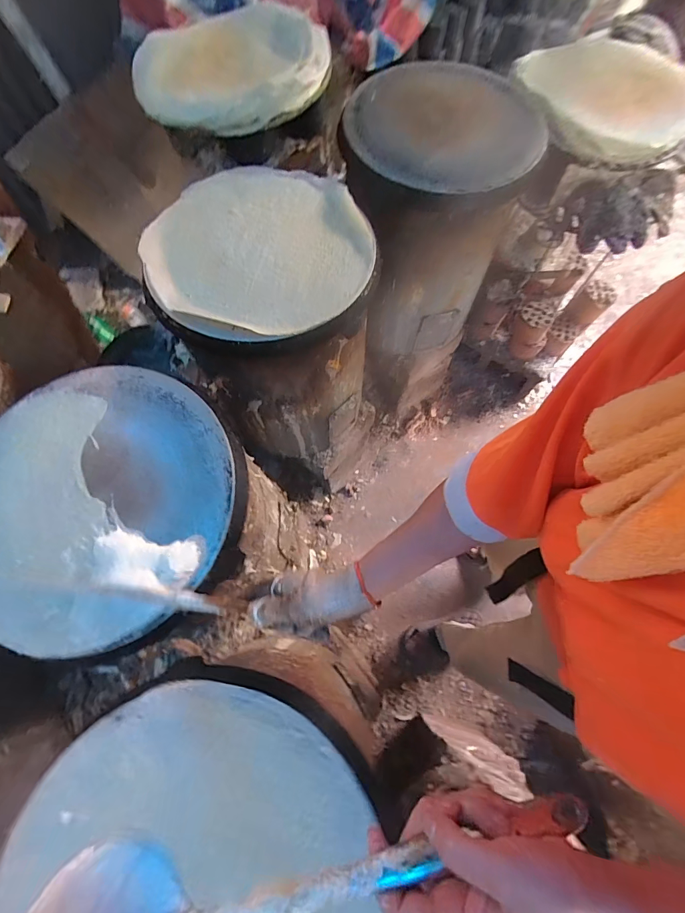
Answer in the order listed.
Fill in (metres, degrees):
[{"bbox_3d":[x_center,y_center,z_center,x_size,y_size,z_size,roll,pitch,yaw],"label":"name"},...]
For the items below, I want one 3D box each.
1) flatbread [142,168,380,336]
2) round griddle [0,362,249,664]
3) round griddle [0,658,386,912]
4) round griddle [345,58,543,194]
[{"bbox_3d":[-0.124,-0.351,0.637,0.341,0.022,0.337,1,69,-3],"label":"flatbread"},{"bbox_3d":[-0.317,0.055,0.514,0.365,0.039,0.362,-1,70,2],"label":"round griddle"},{"bbox_3d":[-0.137,0.408,0.362,0.355,0.052,0.357,-1,70,2],"label":"round griddle"},{"bbox_3d":[0.202,-0.608,0.725,0.355,0.038,0.355,0,74,-1],"label":"round griddle"}]

